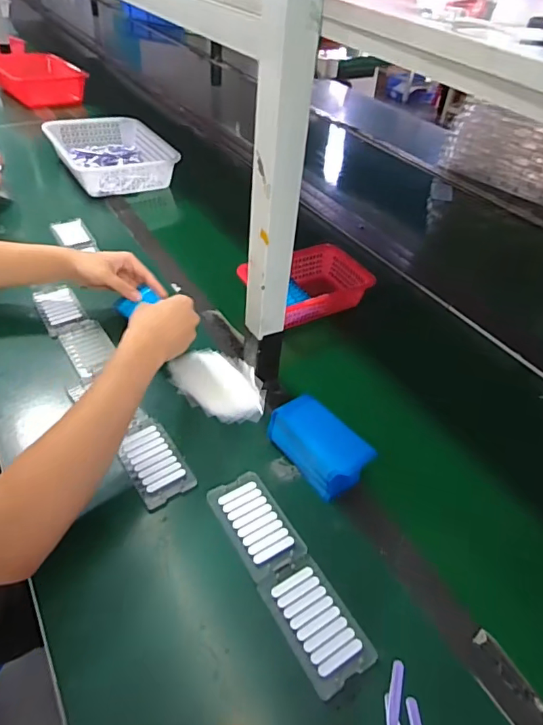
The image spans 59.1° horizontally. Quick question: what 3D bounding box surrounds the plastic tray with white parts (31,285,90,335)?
[{"bbox_3d":[-0.370,-0.099,0.834,0.067,0.010,0.140,-19,49,-26],"label":"plastic tray with white parts"}]

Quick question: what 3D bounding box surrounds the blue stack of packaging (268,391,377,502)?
[{"bbox_3d":[0.061,0.108,0.627,0.065,0.067,0.136,-29,54,-33],"label":"blue stack of packaging"}]

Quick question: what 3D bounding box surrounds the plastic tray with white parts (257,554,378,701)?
[{"bbox_3d":[0.047,0.264,0.495,0.070,0.007,0.123,-19,49,-25],"label":"plastic tray with white parts"}]

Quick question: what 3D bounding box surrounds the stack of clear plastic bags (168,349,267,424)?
[{"bbox_3d":[-0.079,0.029,0.727,0.102,0.018,0.167,-32,55,-34],"label":"stack of clear plastic bags"}]

